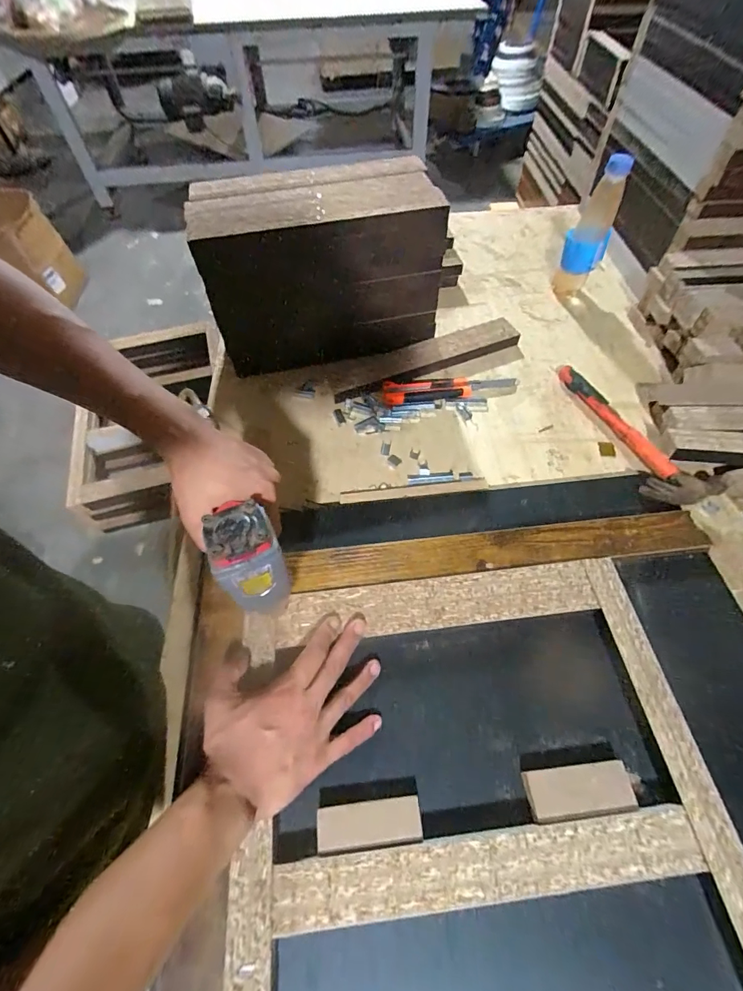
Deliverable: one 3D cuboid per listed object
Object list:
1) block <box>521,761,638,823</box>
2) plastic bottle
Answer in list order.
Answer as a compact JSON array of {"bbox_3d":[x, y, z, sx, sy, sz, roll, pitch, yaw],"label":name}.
[{"bbox_3d":[0.164,0.237,0.339,0.081,0.021,0.033,-5,55,-2],"label":"block"},{"bbox_3d":[0.347,-0.419,0.672,0.066,0.186,0.060,23,59,15],"label":"plastic bottle"}]

